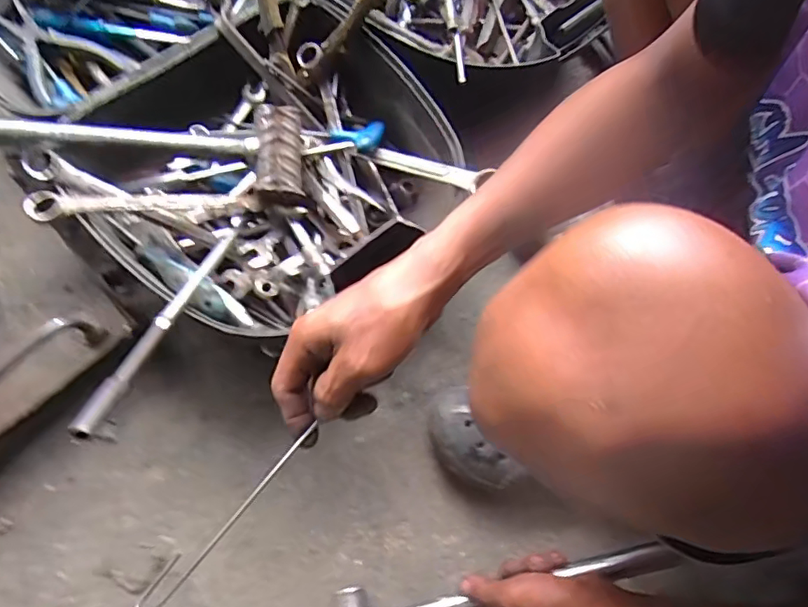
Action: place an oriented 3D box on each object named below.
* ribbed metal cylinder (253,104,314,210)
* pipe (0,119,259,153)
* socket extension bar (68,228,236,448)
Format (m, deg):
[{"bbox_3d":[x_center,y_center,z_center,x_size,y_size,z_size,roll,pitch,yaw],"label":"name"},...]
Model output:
[{"bbox_3d":[-0.135,-0.158,0.594,0.050,0.048,0.109,-3,93,0],"label":"ribbed metal cylinder"},{"bbox_3d":[-0.294,-0.167,0.551,0.277,0.022,0.020,-1,69,-15],"label":"pipe"},{"bbox_3d":[-0.194,0.006,0.457,0.015,0.012,0.265,7,37,4],"label":"socket extension bar"}]

